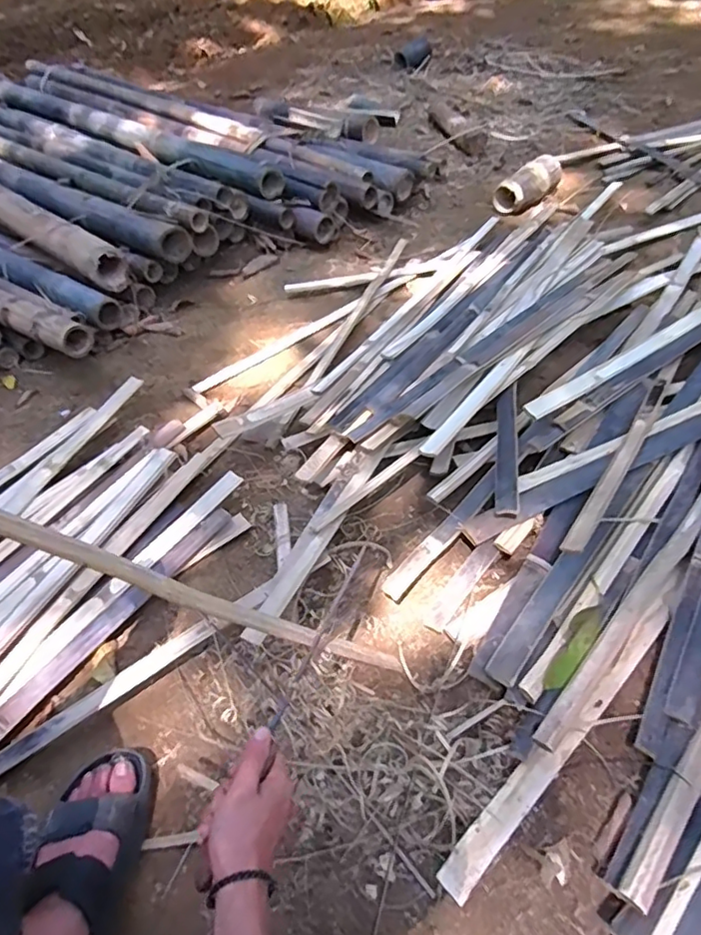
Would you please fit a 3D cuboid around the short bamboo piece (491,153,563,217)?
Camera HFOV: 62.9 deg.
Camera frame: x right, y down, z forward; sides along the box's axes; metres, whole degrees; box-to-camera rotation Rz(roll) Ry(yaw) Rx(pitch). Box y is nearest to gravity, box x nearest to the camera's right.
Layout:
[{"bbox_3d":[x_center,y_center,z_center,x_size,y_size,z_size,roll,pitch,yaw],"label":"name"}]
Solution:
[{"bbox_3d":[0.530,-0.851,1.707,0.220,0.094,0.105,-39,53,-25],"label":"short bamboo piece"}]

